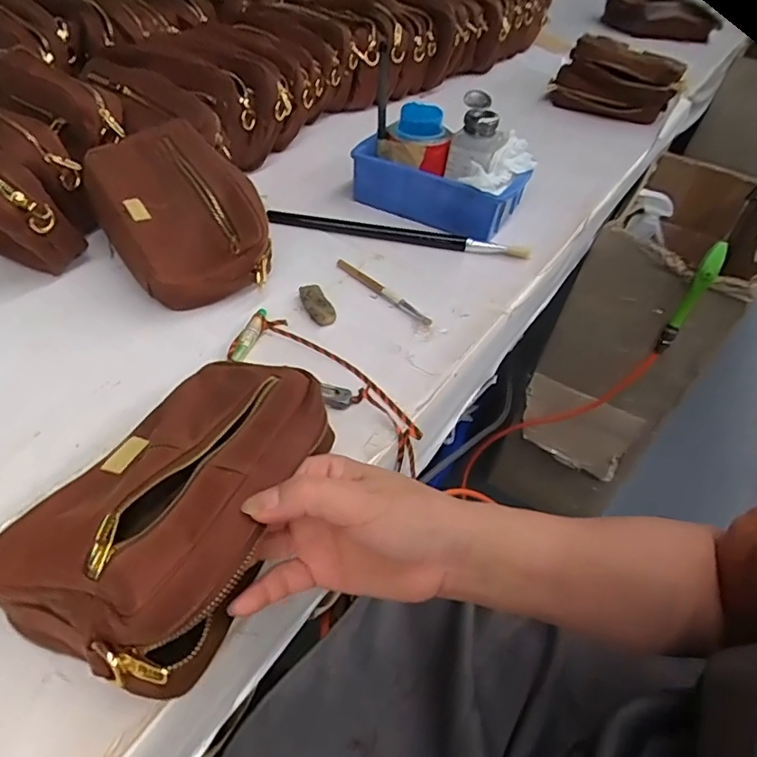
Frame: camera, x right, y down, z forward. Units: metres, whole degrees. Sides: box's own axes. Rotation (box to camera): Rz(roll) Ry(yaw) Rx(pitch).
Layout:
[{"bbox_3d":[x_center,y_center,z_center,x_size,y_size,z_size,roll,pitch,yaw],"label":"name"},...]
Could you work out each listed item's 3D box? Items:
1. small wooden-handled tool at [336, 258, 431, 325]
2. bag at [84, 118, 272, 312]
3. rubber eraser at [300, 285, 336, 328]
[{"bbox_3d":[0.005,-0.088,0.554,0.011,0.006,0.125,-32,56,-33],"label":"small wooden-handled tool"},{"bbox_3d":[-0.187,-0.156,0.537,0.133,0.047,0.199,-31,72,-18],"label":"bag"},{"bbox_3d":[-0.057,-0.069,0.526,0.021,0.013,0.051,-16,48,-22],"label":"rubber eraser"}]

